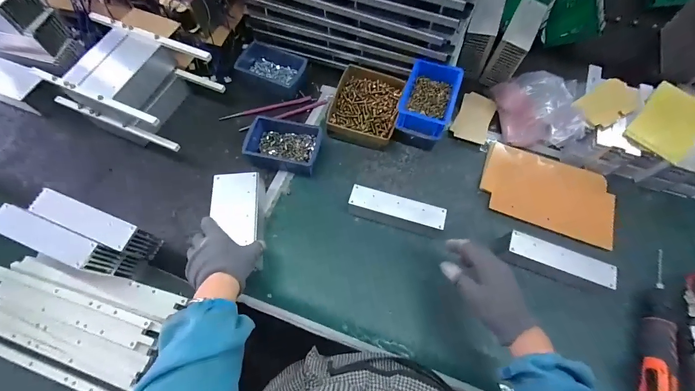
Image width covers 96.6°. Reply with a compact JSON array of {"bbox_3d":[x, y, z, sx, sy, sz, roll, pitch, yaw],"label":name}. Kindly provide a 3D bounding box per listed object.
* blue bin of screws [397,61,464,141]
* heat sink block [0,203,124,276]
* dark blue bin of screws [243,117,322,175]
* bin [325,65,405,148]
[{"bbox_3d":[0.161,-0.192,0.614,0.100,0.056,0.147,19,68,8],"label":"blue bin of screws"},{"bbox_3d":[-0.438,0.068,0.466,0.168,0.059,0.042,20,68,8],"label":"heat sink block"},{"bbox_3d":[-0.125,-0.103,0.629,0.146,0.050,0.110,10,65,5],"label":"dark blue bin of screws"},{"bbox_3d":[0.040,-0.196,0.686,0.143,0.042,0.180,15,65,8],"label":"bin"}]

